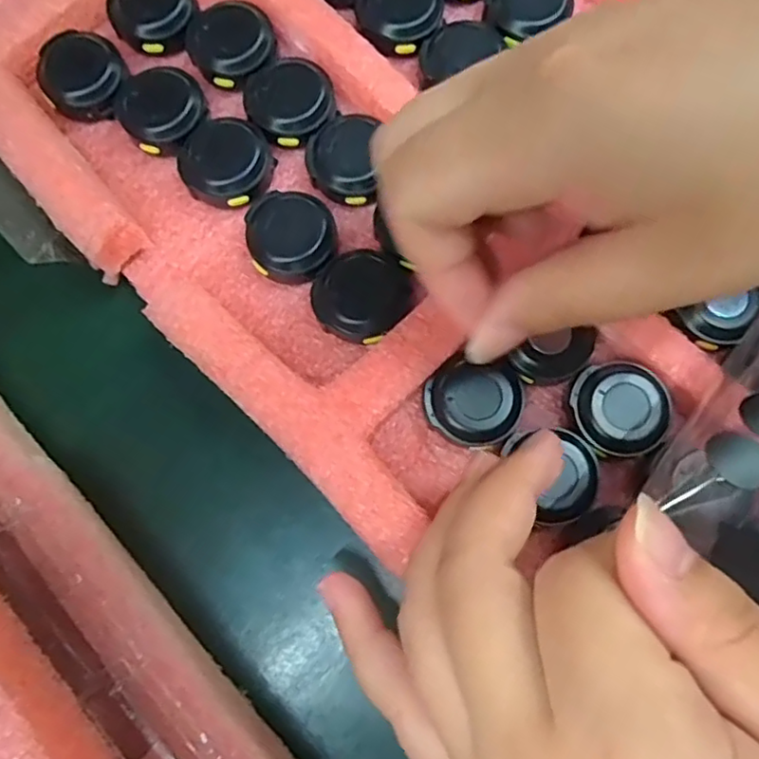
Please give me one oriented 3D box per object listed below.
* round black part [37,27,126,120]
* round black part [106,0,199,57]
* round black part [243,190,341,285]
[{"bbox_3d":[-0.105,-0.108,0.225,0.026,0.012,0.029,4,78,1],"label":"round black part"},{"bbox_3d":[-0.082,-0.133,0.228,0.029,0.009,0.028,0,78,0],"label":"round black part"},{"bbox_3d":[-0.029,-0.047,0.212,0.031,0.012,0.029,0,78,0],"label":"round black part"}]

